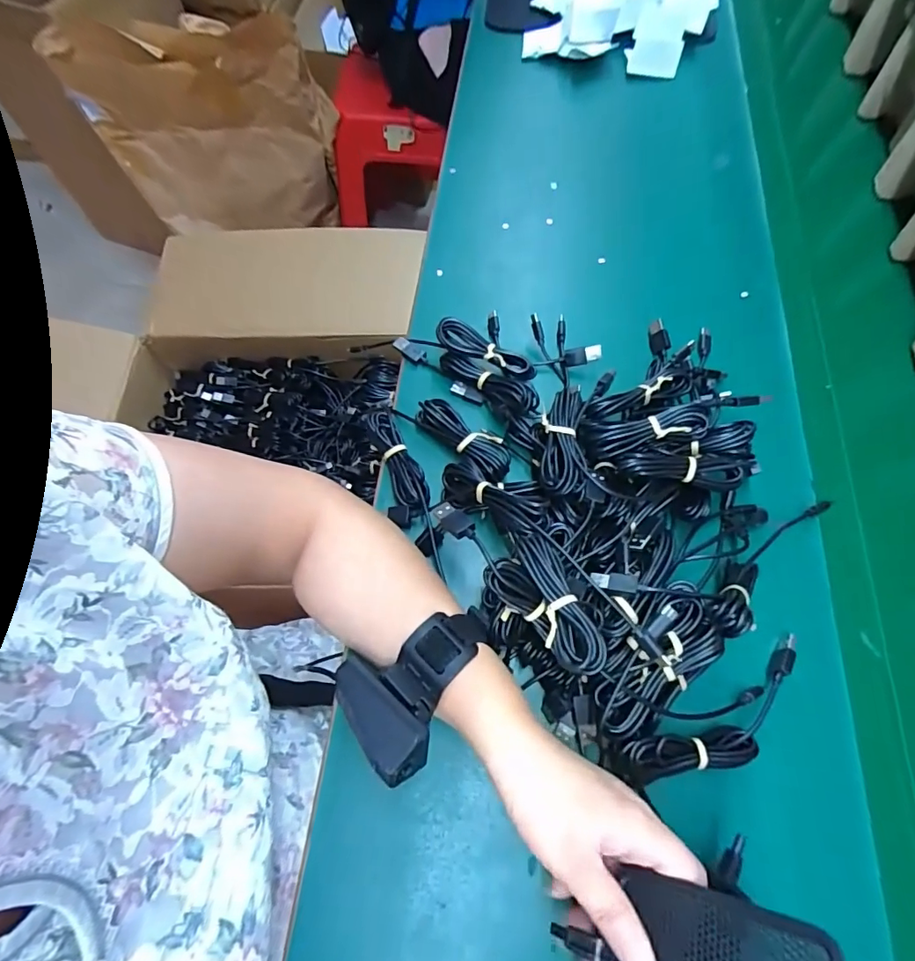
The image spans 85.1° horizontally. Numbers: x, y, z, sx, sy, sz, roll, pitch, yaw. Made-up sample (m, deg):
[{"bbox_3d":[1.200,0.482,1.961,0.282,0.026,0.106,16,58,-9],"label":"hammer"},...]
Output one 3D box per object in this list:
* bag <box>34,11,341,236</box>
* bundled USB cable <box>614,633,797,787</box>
[{"bbox_3d":[-0.495,-0.698,1.049,0.470,0.387,0.118,-1,63,-2],"label":"bag"},{"bbox_3d":[0.168,0.155,0.313,0.153,0.026,0.043,-22,65,-13],"label":"bundled USB cable"}]

